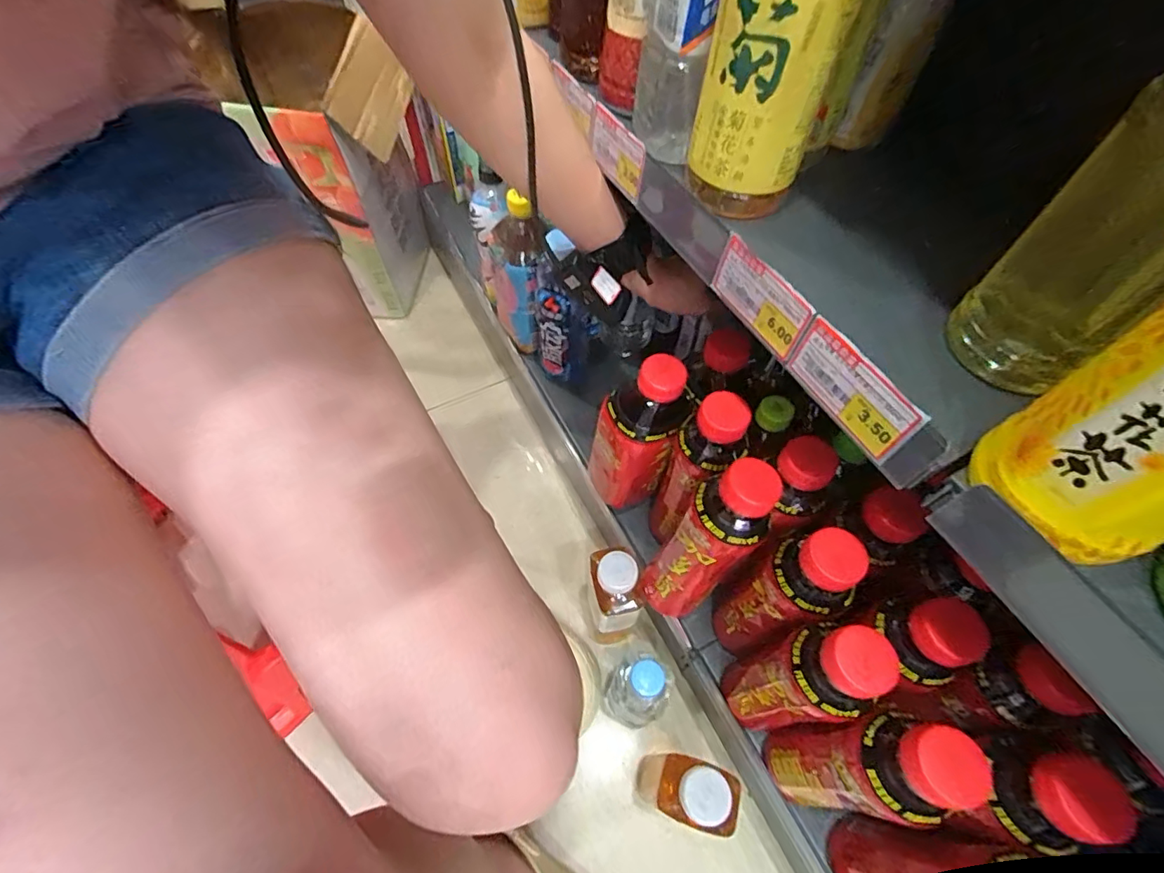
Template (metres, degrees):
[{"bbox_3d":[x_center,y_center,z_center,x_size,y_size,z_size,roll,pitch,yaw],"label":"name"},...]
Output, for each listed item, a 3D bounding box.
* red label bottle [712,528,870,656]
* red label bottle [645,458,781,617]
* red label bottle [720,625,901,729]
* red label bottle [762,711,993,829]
[{"bbox_3d":[0.159,0.139,0.434,0.059,0.225,0.060,-6,58,-3],"label":"red label bottle"},{"bbox_3d":[0.101,0.096,0.446,0.067,0.228,0.064,0,58,0],"label":"red label bottle"},{"bbox_3d":[0.157,0.191,0.401,0.058,0.223,0.063,-22,60,-13],"label":"red label bottle"},{"bbox_3d":[0.187,0.232,0.360,0.058,0.202,0.057,2,58,1],"label":"red label bottle"}]

